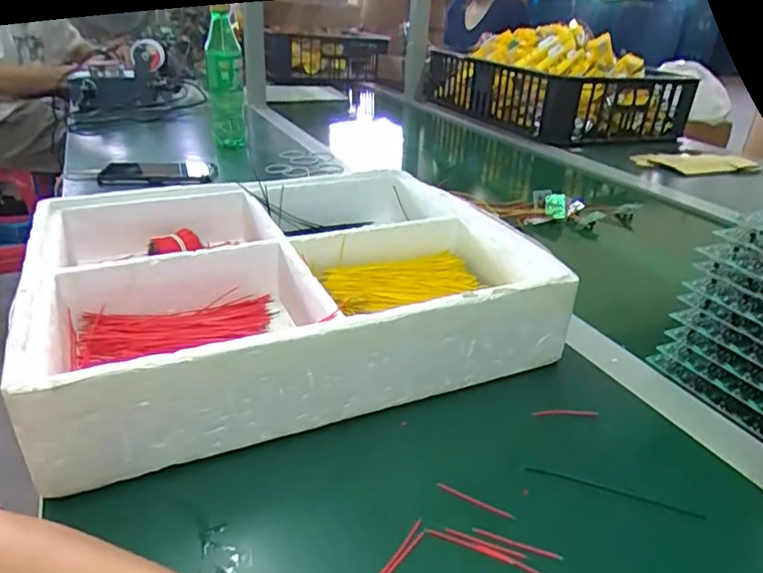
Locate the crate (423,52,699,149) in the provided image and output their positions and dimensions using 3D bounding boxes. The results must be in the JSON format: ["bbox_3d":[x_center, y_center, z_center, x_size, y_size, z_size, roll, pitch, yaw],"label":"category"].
[{"bbox_3d":[0.376,-0.475,1.394,0.358,0.129,0.583,-13,31,-27],"label":"crate"}]

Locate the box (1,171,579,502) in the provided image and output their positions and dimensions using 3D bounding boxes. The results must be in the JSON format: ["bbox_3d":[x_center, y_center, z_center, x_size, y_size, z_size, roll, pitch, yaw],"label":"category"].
[{"bbox_3d":[-0.088,-0.008,0.499,0.371,0.080,0.322,-10,29,-22],"label":"box"}]

